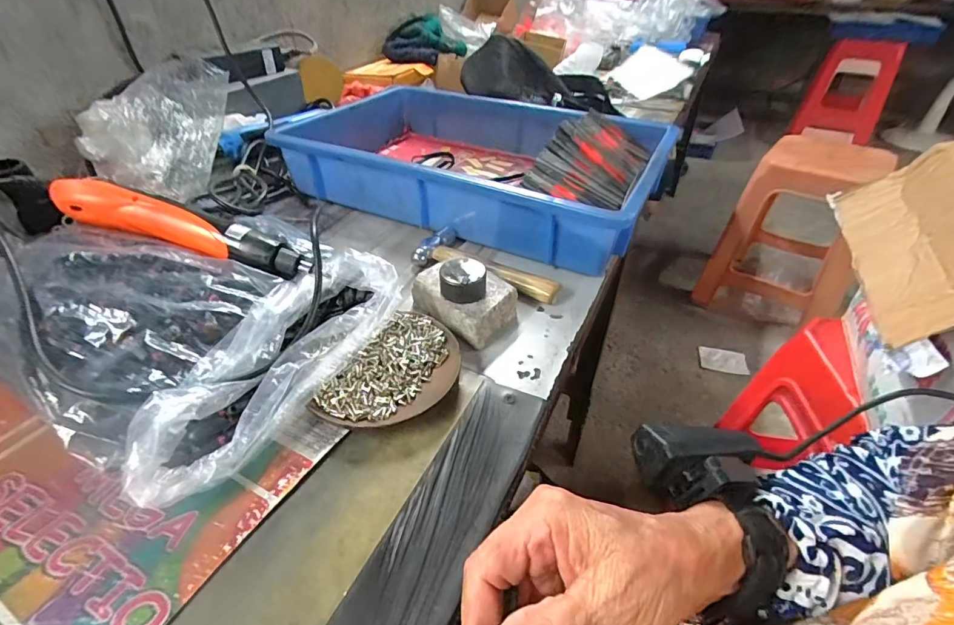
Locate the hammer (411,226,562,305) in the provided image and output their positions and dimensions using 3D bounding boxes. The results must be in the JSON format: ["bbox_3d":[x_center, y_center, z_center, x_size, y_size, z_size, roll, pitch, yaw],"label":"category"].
[{"bbox_3d":[0.012,-0.052,0.457,0.157,0.019,0.066,17,42,19],"label":"hammer"}]

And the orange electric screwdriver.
[{"bbox_3d":[-0.244,-0.070,0.378,0.209,0.030,0.030,17,40,-1],"label":"orange electric screwdriver"}]

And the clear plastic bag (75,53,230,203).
[{"bbox_3d":[-0.346,-0.201,0.499,0.148,0.114,0.120,21,43,23],"label":"clear plastic bag"}]

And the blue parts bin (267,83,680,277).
[{"bbox_3d":[-0.014,-0.204,0.588,0.471,0.083,0.296,18,42,20],"label":"blue parts bin"}]

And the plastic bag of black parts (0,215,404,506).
[{"bbox_3d":[-0.224,-0.010,0.354,0.282,0.071,0.229,21,43,23],"label":"plastic bag of black parts"}]

